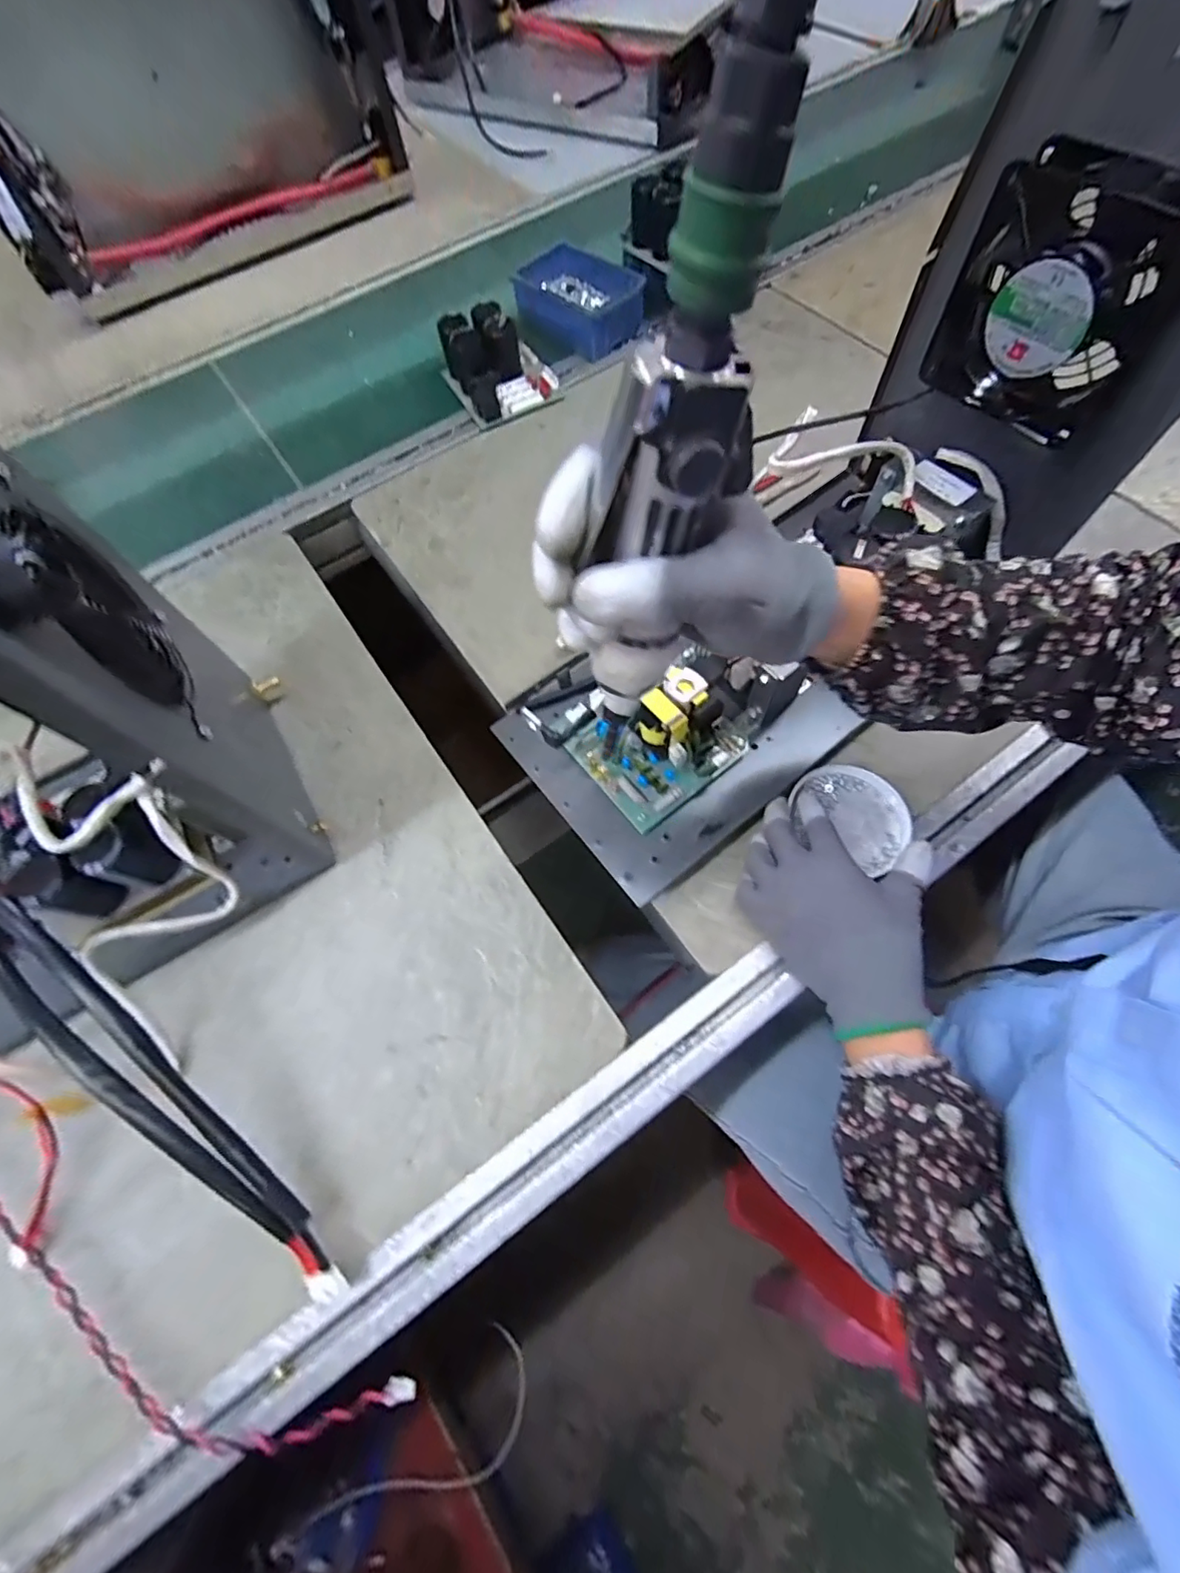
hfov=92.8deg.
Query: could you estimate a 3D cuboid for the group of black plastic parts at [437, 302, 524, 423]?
[{"bbox_3d":[-0.114,-0.480,0.638,0.080,0.059,0.120,-27,68,-8],"label":"group of black plastic parts"}]

